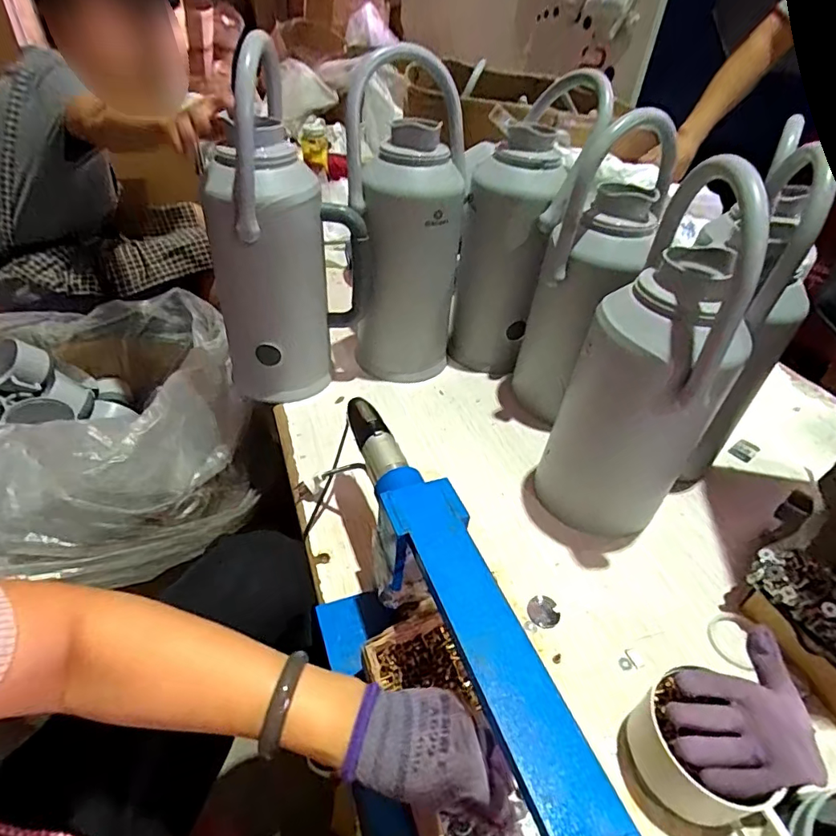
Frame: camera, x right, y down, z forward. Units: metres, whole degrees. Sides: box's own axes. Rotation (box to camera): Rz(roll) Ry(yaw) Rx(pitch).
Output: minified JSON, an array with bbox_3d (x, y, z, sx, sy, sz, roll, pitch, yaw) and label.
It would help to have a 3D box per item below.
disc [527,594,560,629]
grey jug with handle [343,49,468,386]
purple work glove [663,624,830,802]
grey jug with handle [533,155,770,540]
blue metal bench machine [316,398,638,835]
[{"bbox_3d":[0.144,0.221,0.573,0.040,0.004,0.035,-29,51,-33],"label":"disc"},{"bbox_3d":[-0.021,-0.279,0.789,0.175,0.444,0.165,3,41,-2],"label":"grey jug with handle"},{"bbox_3d":[0.280,0.259,0.427,0.128,0.048,0.104,-12,43,-18],"label":"purple work glove"},{"bbox_3d":[0.263,-0.047,0.573,0.159,0.438,0.129,27,45,24],"label":"grey jug with handle"},{"bbox_3d":[-0.007,0.191,0.437,0.129,0.178,0.496,-11,43,-18],"label":"blue metal bench machine"}]

